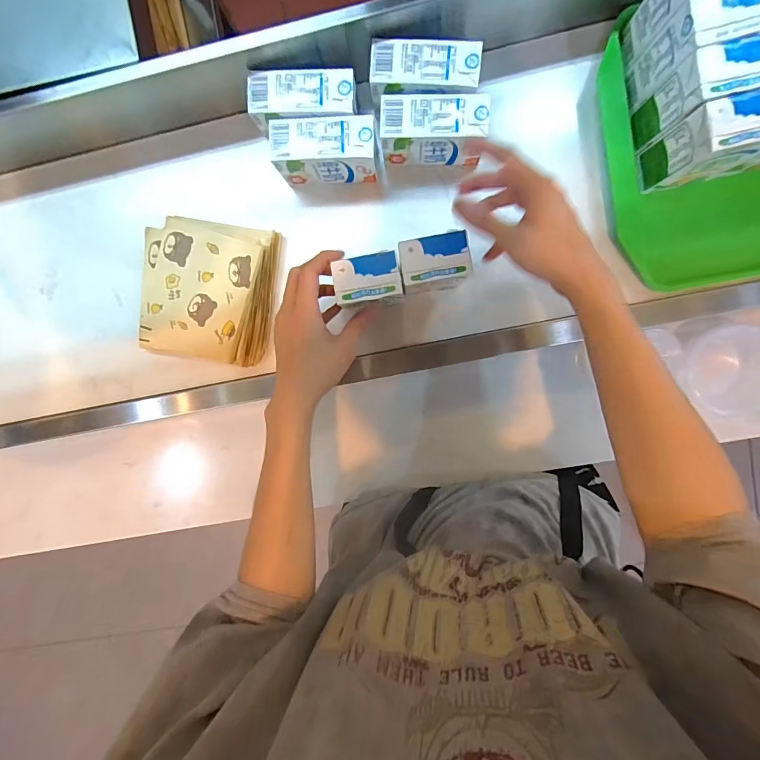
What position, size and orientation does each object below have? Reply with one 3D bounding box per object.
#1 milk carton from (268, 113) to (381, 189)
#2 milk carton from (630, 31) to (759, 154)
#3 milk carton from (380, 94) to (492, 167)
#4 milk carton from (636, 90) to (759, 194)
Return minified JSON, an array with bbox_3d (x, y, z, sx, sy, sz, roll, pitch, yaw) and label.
[{"bbox_3d":[-0.055,-0.247,0.444,0.113,0.072,0.046,-1,97,4],"label":"milk carton"},{"bbox_3d":[0.298,-0.264,0.382,0.066,0.095,0.042,-12,96,6],"label":"milk carton"},{"bbox_3d":[0.056,-0.263,0.430,0.106,0.062,0.046,1,97,4],"label":"milk carton"},{"bbox_3d":[0.311,-0.222,0.387,0.070,0.097,0.046,-11,96,5],"label":"milk carton"}]

